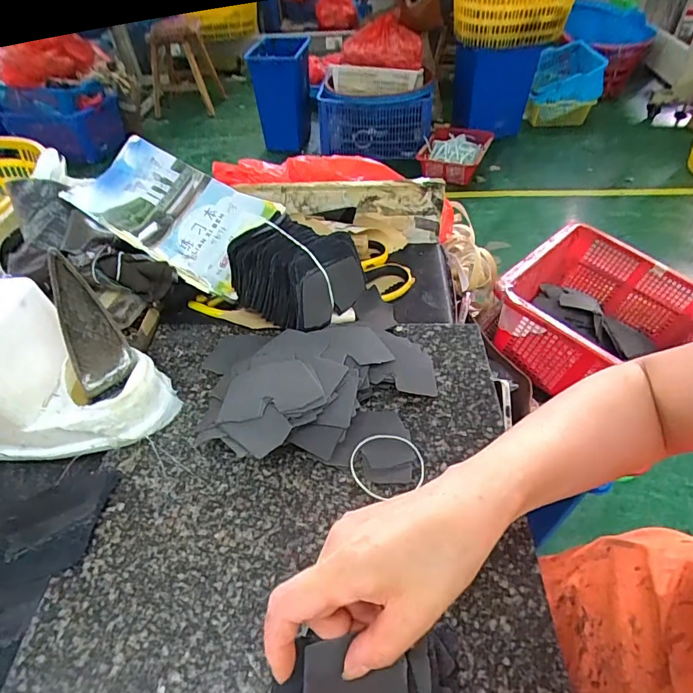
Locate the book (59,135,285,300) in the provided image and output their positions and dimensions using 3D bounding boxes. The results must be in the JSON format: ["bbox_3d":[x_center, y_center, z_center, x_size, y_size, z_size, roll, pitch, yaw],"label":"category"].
[{"bbox_3d":[-0.195,-0.157,0.539,0.201,0.030,0.138,26,63,-4],"label":"book"}]

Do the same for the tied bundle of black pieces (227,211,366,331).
[{"bbox_3d":[-0.054,-0.082,0.485,0.108,0.076,0.095,30,57,29],"label":"tied bundle of black pieces"}]

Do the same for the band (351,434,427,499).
[{"bbox_3d":[0.033,0.095,0.379,0.060,0.006,0.053,-3,47,4],"label":"band"}]

